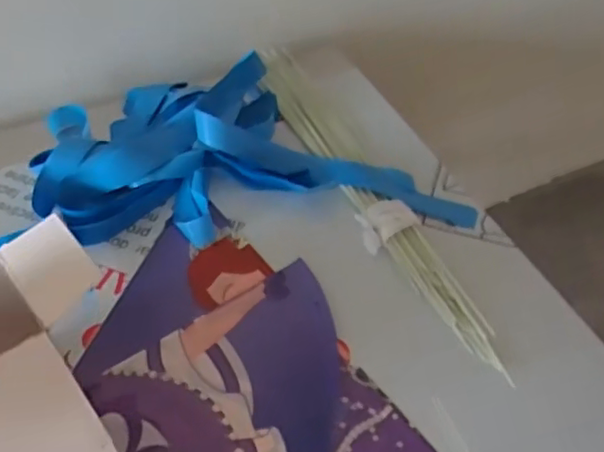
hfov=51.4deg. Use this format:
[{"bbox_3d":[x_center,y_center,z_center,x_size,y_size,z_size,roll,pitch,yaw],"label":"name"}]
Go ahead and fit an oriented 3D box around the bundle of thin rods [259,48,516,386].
[{"bbox_3d":[0.047,-0.051,0.586,0.050,0.018,0.445,-17,51,-15],"label":"bundle of thin rods"}]

